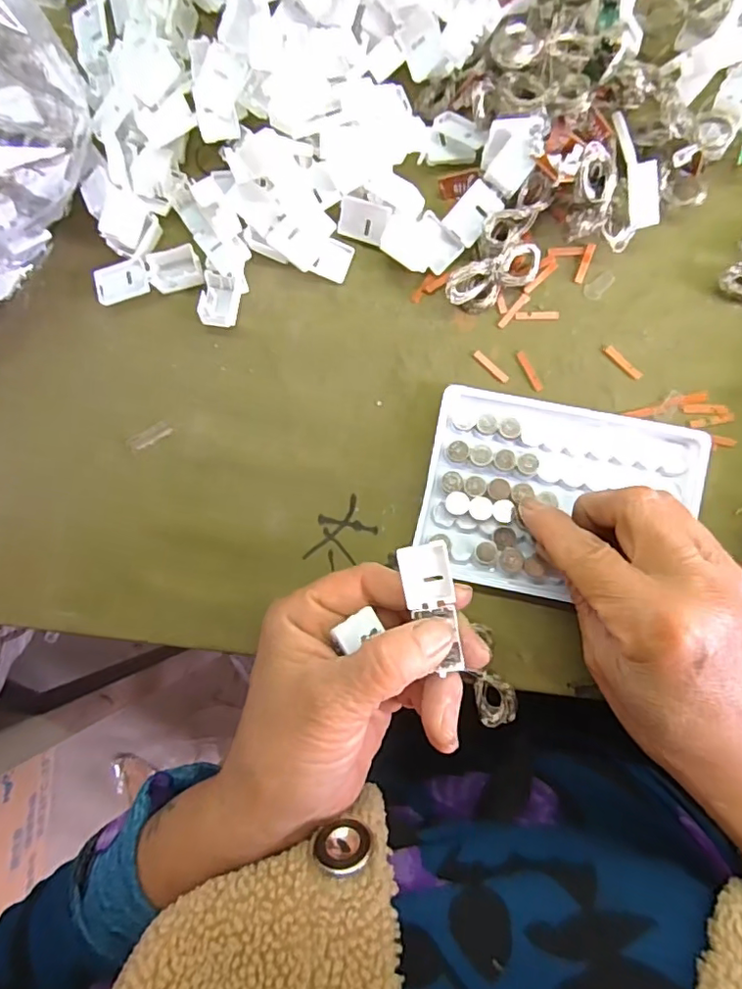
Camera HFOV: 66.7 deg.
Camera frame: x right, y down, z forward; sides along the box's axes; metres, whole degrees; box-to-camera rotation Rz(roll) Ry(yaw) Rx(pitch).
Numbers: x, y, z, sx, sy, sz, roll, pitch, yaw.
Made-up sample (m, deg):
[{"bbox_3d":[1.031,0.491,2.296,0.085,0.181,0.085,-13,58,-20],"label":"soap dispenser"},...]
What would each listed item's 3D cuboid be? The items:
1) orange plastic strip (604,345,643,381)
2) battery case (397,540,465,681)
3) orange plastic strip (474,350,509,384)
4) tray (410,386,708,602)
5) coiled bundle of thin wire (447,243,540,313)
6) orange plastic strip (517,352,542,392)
[{"bbox_3d":[0.127,-0.067,0.283,0.005,0.004,0.023,-44,83,2],"label":"orange plastic strip"},{"bbox_3d":[0.026,0.044,0.221,0.020,0.011,0.052,-17,102,5],"label":"battery case"},{"bbox_3d":[0.062,-0.066,0.287,0.022,0.004,0.004,42,91,7],"label":"orange plastic strip"},{"bbox_3d":[0.091,0.003,0.276,0.128,0.012,0.095,10,88,6],"label":"tray"},{"bbox_3d":[0.062,-0.109,0.283,0.049,0.018,0.019,-24,84,4],"label":"coiled bundle of thin wire"},{"bbox_3d":[0.081,-0.063,0.286,0.004,0.004,0.022,-26,84,4],"label":"orange plastic strip"}]

